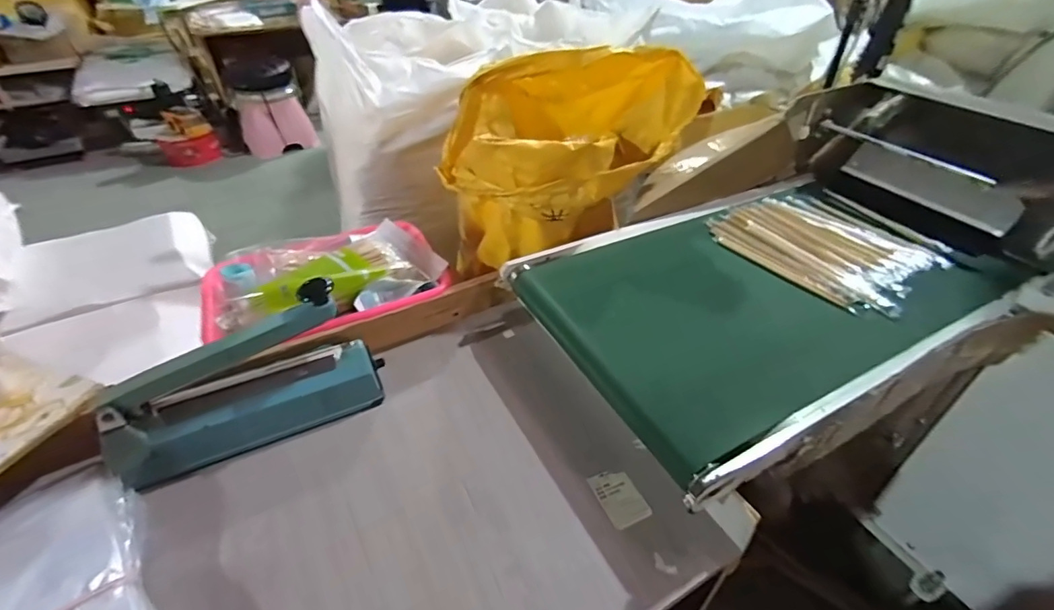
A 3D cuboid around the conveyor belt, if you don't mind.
[{"bbox_3d":[0.359,-0.035,0.723,0.668,0.064,0.423,-17,43,-22],"label":"conveyor belt"}]

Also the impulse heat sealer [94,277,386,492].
[{"bbox_3d":[-0.349,0.085,0.601,0.299,0.163,0.103,-19,43,-23],"label":"impulse heat sealer"}]

